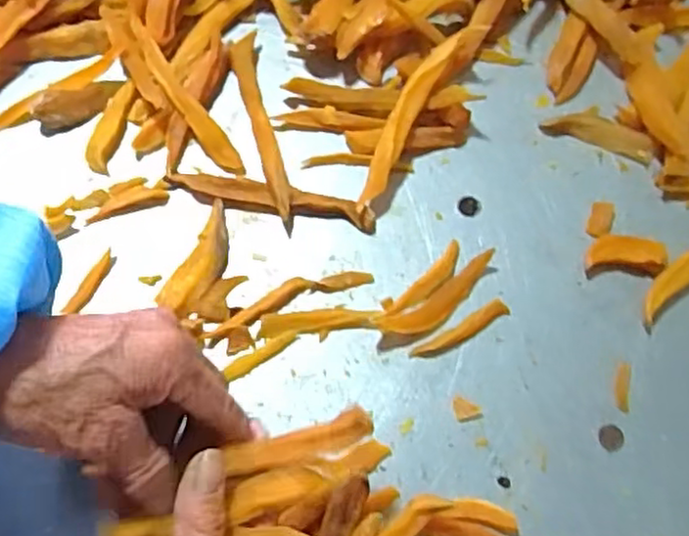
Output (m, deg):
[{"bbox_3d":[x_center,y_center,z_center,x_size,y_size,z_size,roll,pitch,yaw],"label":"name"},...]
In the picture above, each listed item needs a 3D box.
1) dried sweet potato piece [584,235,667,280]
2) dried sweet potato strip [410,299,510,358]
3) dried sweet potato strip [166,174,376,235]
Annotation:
[{"bbox_3d":[0.182,-0.007,0.450,0.049,0.016,0.024,5,69,-1],"label":"dried sweet potato piece"},{"bbox_3d":[0.073,0.040,0.432,0.068,0.004,0.012,-30,74,-13],"label":"dried sweet potato strip"},{"bbox_3d":[-0.046,-0.045,0.453,0.134,0.017,0.017,11,69,1],"label":"dried sweet potato strip"}]

